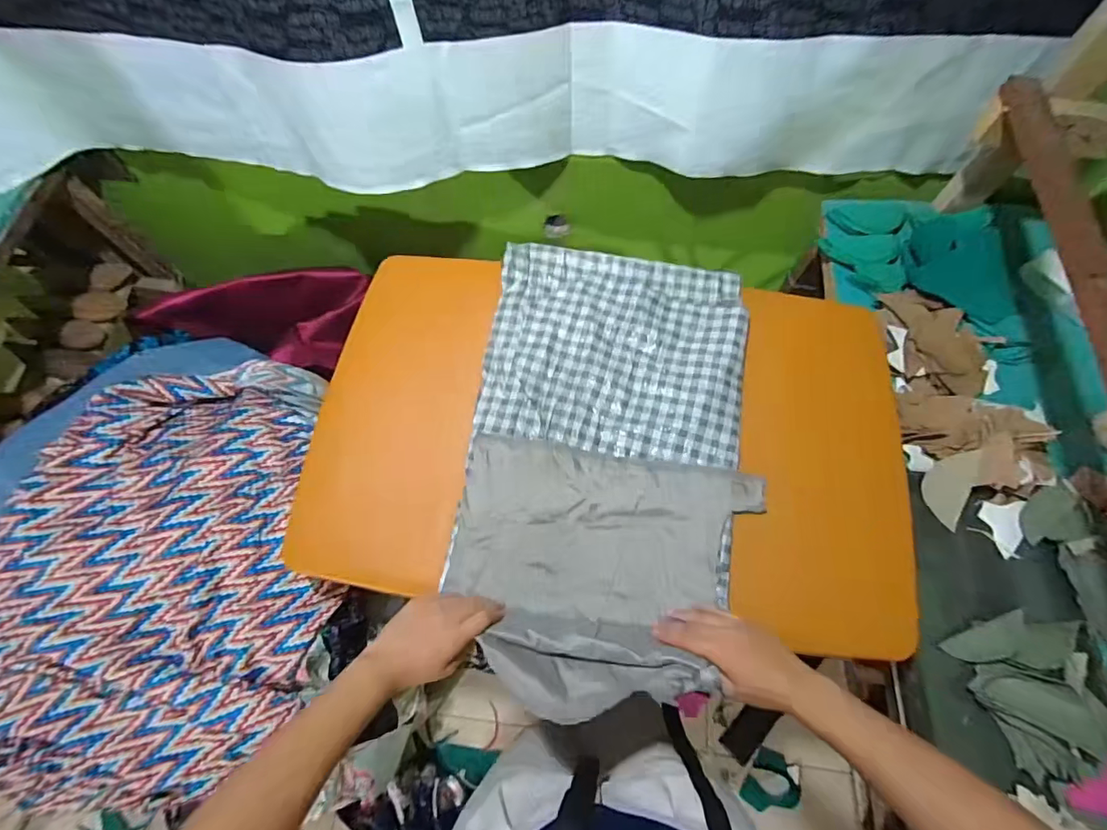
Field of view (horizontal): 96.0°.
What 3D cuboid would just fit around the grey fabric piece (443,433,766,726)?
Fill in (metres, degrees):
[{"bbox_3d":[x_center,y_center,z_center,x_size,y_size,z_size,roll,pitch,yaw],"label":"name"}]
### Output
[{"bbox_3d":[0.053,0.163,0.543,0.338,0.086,0.275,8,69,4],"label":"grey fabric piece"}]

